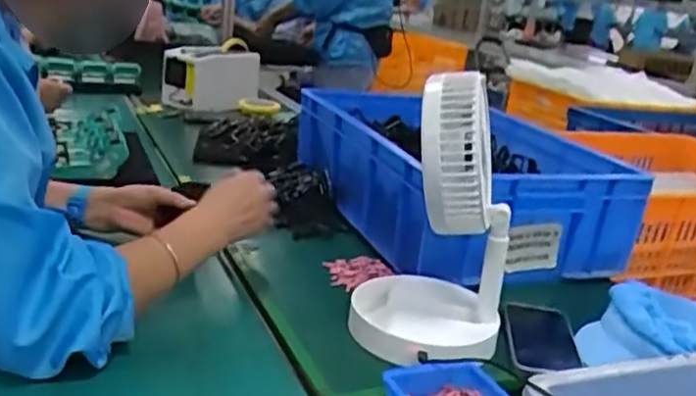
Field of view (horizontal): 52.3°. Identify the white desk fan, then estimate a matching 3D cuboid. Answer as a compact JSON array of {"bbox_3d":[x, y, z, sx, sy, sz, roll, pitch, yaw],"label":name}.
[{"bbox_3d":[0.095,0.019,0.743,0.157,0.283,0.168,8,18,5],"label":"white desk fan"}]

